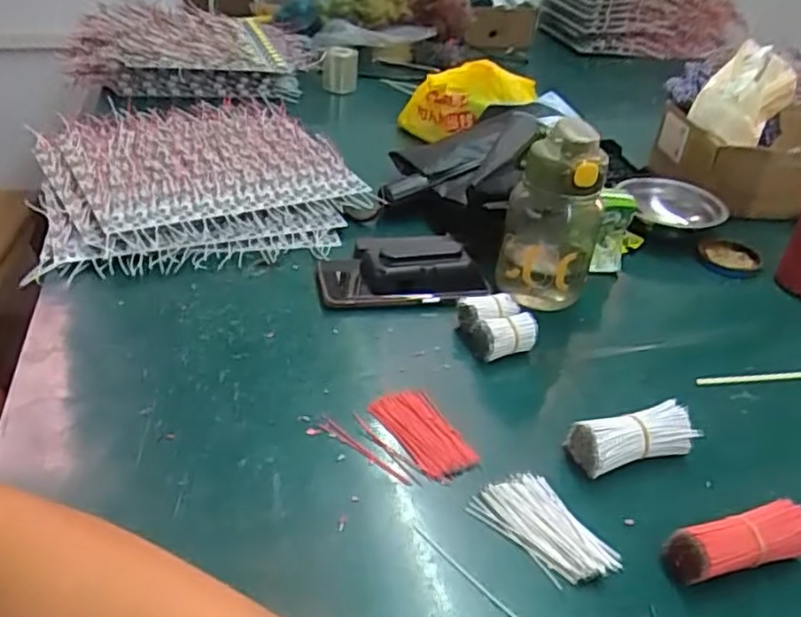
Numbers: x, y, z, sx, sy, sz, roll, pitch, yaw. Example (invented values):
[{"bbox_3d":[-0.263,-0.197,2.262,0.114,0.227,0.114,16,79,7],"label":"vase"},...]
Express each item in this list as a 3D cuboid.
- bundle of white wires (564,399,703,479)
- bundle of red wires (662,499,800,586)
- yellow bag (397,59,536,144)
[{"bbox_3d":[0.169,0.095,0.489,0.088,0.032,0.032,-7,37,-16],"label":"bundle of white wires"},{"bbox_3d":[0.213,0.147,0.421,0.087,0.034,0.031,-7,37,-16],"label":"bundle of red wires"},{"bbox_3d":[0.080,-0.283,0.918,0.205,0.085,0.073,-11,26,29],"label":"yellow bag"}]

